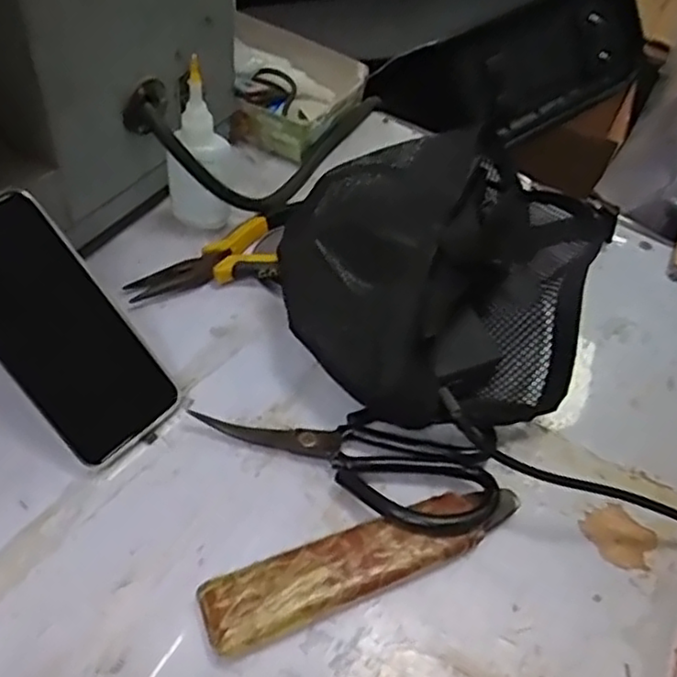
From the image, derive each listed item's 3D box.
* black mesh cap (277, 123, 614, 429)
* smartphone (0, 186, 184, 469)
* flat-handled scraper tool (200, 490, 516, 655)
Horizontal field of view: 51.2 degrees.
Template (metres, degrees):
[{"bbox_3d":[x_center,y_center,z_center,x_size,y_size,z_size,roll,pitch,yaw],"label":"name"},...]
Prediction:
[{"bbox_3d":[0.073,-0.060,0.505,0.207,0.078,0.269,22,52,11],"label":"black mesh cap"},{"bbox_3d":[-0.164,-0.008,0.418,0.081,0.008,0.161,-45,105,-33],"label":"smartphone"},{"bbox_3d":[0.018,0.122,0.393,0.187,0.020,0.039,-17,55,-19],"label":"flat-handled scraper tool"}]

